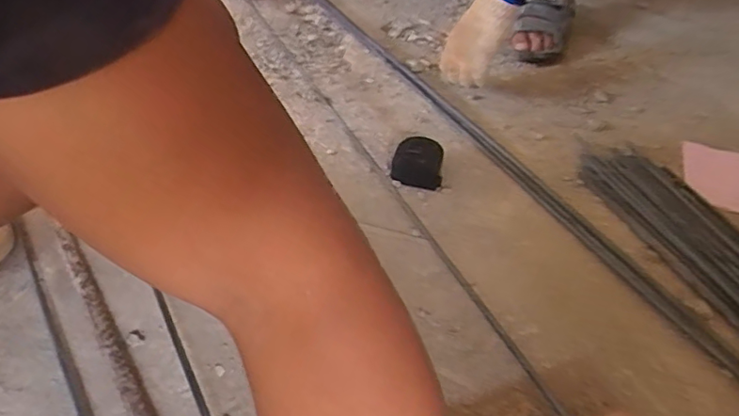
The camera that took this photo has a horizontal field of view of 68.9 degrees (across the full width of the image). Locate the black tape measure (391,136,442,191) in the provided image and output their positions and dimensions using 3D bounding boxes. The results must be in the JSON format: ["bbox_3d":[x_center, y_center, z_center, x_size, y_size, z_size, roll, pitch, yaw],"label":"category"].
[{"bbox_3d":[0.065,-0.059,0.709,0.066,0.037,0.065,13,42,10],"label":"black tape measure"}]

